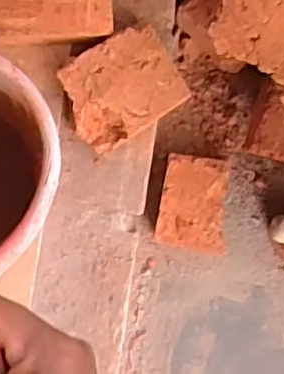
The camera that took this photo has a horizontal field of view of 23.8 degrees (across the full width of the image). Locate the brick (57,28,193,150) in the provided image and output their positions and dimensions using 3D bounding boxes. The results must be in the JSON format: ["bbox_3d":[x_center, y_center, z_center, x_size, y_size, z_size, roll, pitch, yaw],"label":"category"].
[{"bbox_3d":[-0.021,-0.103,0.711,0.118,0.060,0.096,-30,91,2],"label":"brick"}]

